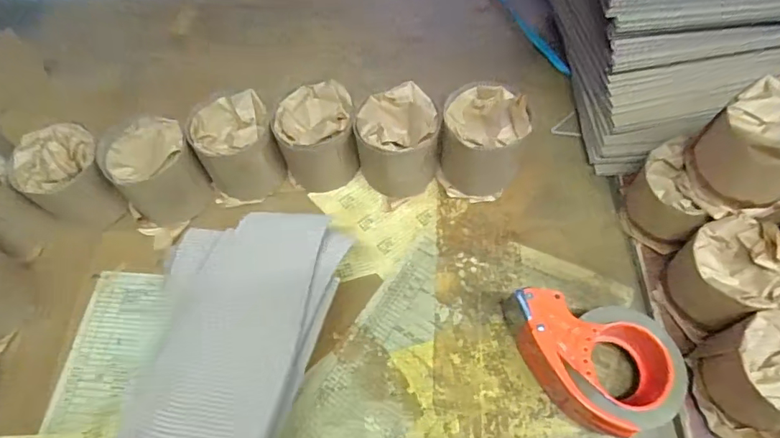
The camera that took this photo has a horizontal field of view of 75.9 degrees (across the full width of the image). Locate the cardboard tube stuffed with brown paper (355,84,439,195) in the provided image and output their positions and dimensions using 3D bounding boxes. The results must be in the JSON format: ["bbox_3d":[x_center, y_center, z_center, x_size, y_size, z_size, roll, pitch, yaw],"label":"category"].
[{"bbox_3d":[0.010,-0.089,0.594,0.095,0.103,0.104,-9,62,-1],"label":"cardboard tube stuffed with brown paper"}]

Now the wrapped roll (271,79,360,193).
[{"bbox_3d":[-0.087,-0.101,0.609,0.092,0.101,0.091,-2,62,3],"label":"wrapped roll"}]

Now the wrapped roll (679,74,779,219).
[{"bbox_3d":[0.355,-0.067,0.486,0.105,0.103,0.094,-15,62,-6],"label":"wrapped roll"}]

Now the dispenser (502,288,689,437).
[{"bbox_3d":[0.194,0.141,0.484,0.166,0.061,0.116,11,63,9],"label":"dispenser"}]

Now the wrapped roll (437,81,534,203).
[{"bbox_3d":[0.110,-0.092,0.598,0.095,0.116,0.106,9,63,9],"label":"wrapped roll"}]

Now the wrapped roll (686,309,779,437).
[{"bbox_3d":[0.347,0.149,0.458,0.095,0.085,0.110,-6,62,1],"label":"wrapped roll"}]

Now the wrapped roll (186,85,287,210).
[{"bbox_3d":[-0.184,-0.086,0.612,0.092,0.091,0.106,-16,62,-5],"label":"wrapped roll"}]

